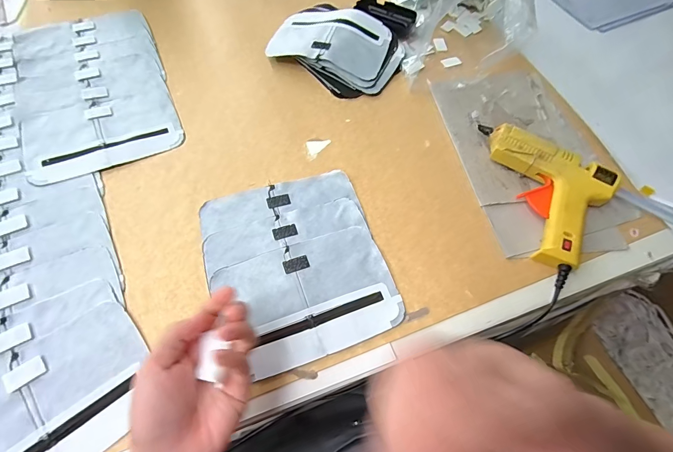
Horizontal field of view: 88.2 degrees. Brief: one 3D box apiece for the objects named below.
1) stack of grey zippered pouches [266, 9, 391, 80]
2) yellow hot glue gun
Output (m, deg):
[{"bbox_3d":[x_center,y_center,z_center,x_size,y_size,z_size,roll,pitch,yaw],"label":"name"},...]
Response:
[{"bbox_3d":[-0.011,-0.305,0.575,0.187,0.041,0.131,17,62,7],"label":"stack of grey zippered pouches"},{"bbox_3d":[0.284,-0.053,0.447,0.130,0.042,0.210,-8,62,-7],"label":"yellow hot glue gun"}]

